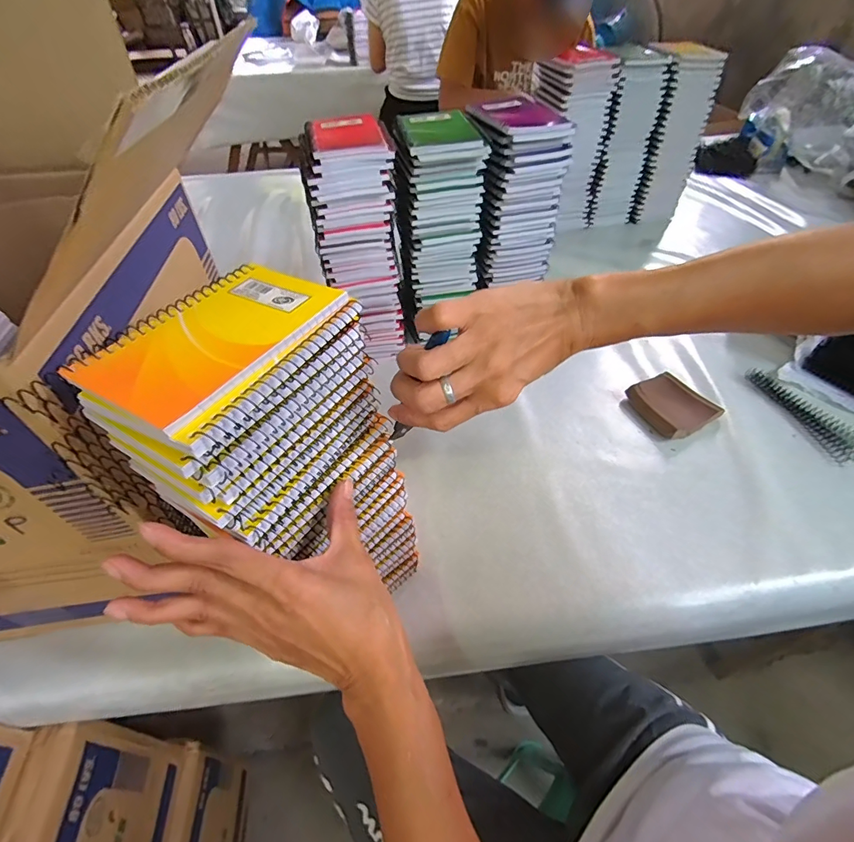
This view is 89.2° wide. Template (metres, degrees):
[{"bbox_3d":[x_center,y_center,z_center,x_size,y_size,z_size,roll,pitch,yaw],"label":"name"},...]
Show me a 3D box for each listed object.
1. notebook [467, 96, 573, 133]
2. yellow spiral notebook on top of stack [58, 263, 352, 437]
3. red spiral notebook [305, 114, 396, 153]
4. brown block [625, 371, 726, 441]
[{"bbox_3d":[0.118,-0.378,0.534,0.098,0.010,0.129,-12,48,-10],"label":"notebook"},{"bbox_3d":[-0.115,-0.051,0.240,0.084,0.005,0.130,22,52,21],"label":"yellow spiral notebook on top of stack"},{"bbox_3d":[-0.091,-0.332,0.504,0.092,0.012,0.118,-12,48,-9],"label":"red spiral notebook"},{"bbox_3d":[0.318,-0.021,0.562,0.083,0.020,0.089,-20,50,-17],"label":"brown block"}]

